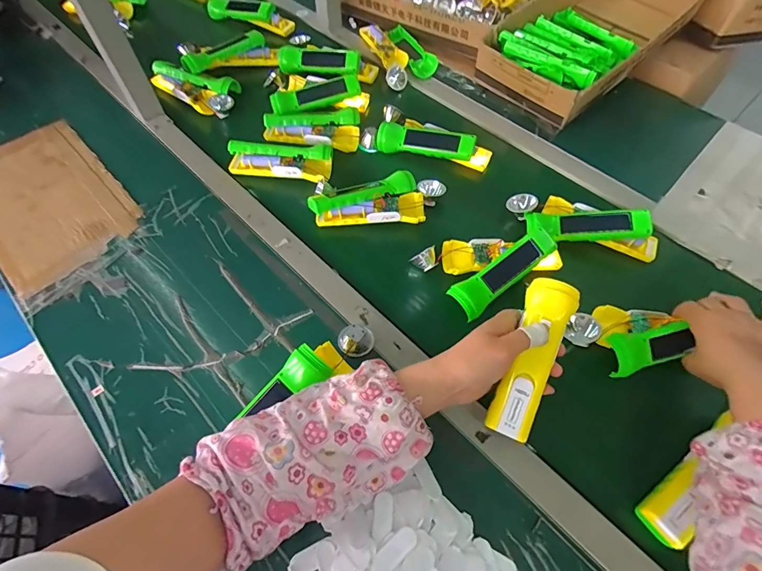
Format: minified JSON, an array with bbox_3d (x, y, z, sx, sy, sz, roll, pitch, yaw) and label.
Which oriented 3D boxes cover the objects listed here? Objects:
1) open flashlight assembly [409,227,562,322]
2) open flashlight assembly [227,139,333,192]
[{"bbox_3d":[0.150,-0.039,0.544,0.167,0.048,0.110,-26,60,-22],"label":"open flashlight assembly"},{"bbox_3d":[-0.157,-0.206,0.642,0.168,0.046,0.081,19,55,9],"label":"open flashlight assembly"}]

